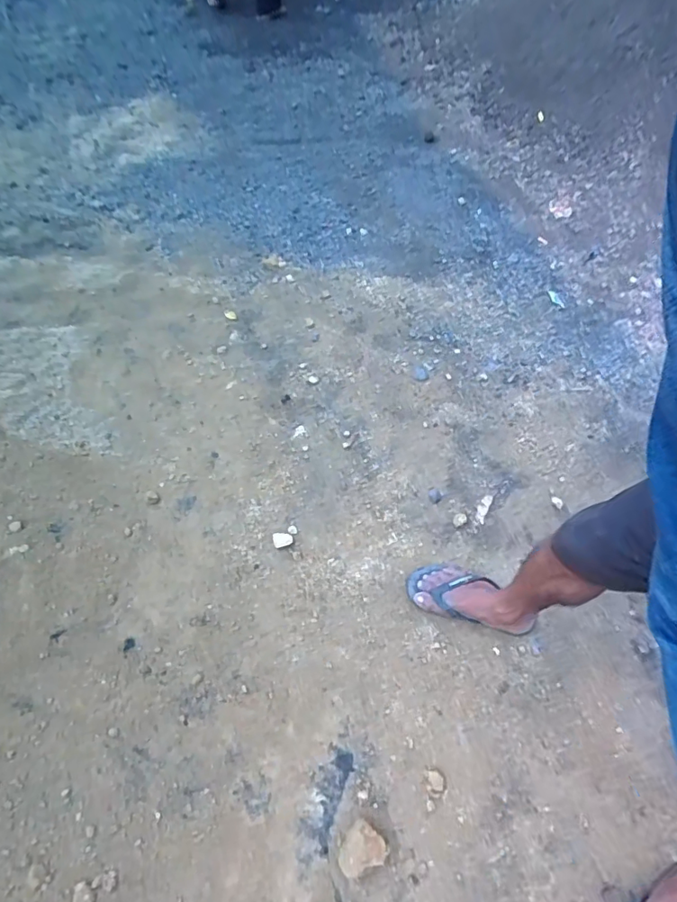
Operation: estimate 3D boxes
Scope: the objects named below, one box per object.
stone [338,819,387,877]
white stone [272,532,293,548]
[{"bbox_3d":[0.038,0.664,0.866,0.063,0.052,0.076,39,63,23],"label":"stone"},{"bbox_3d":[-0.128,0.203,1.203,0.044,0.021,0.029,-16,57,-11],"label":"white stone"}]

